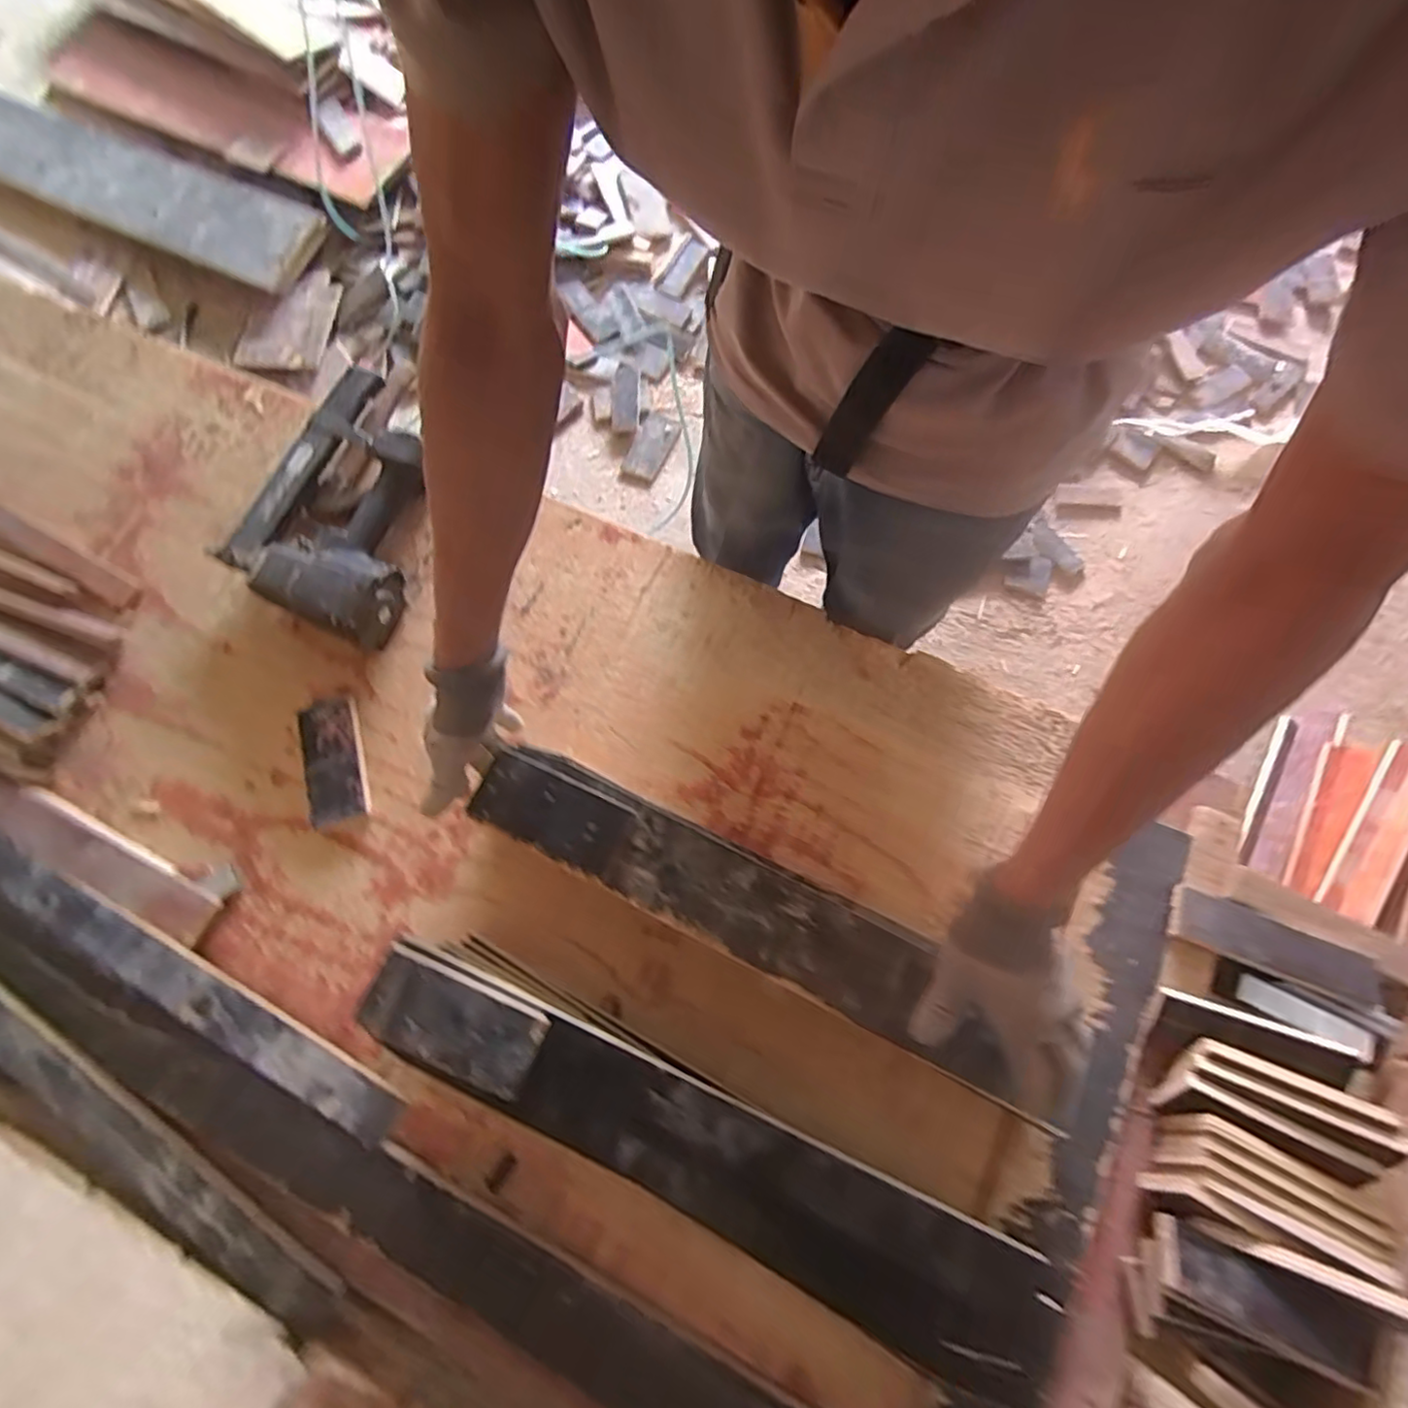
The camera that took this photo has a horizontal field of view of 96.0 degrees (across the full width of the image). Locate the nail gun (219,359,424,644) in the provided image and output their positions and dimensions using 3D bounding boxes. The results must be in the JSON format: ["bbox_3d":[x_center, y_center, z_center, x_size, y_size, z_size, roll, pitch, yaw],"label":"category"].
[{"bbox_3d":[-0.411,-0.241,0.753,0.215,0.080,0.315,22,74,8],"label":"nail gun"}]

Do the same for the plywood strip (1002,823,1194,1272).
[{"bbox_3d":[0.372,0.294,0.584,0.062,0.016,0.383,24,77,9],"label":"plywood strip"}]

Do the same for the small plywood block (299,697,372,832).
[{"bbox_3d":[-0.407,0.062,0.692,0.059,0.018,0.135,-17,72,-4],"label":"small plywood block"}]

